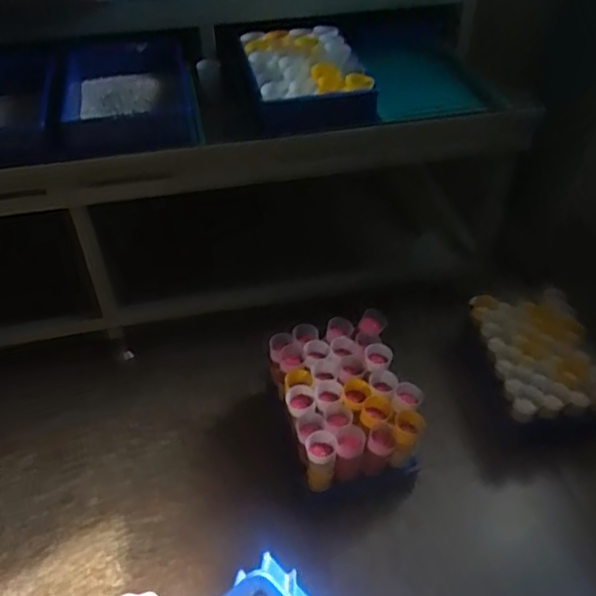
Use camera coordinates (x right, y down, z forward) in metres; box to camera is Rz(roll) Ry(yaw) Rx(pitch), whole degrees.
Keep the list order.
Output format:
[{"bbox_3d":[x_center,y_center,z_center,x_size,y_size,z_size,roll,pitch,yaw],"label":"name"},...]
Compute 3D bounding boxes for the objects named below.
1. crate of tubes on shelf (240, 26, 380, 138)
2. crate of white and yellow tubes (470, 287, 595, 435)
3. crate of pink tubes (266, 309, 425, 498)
[{"bbox_3d":[0.015,-0.536,1.489,0.268,0.124,0.357,-8,44,-7],"label":"crate of tubes on shelf"},{"bbox_3d":[0.601,0.148,1.573,0.302,0.158,0.405,-4,44,-2],"label":"crate of white and yellow tubes"},{"bbox_3d":[0.102,0.247,1.450,0.288,0.222,0.341,-12,45,-11],"label":"crate of pink tubes"}]

